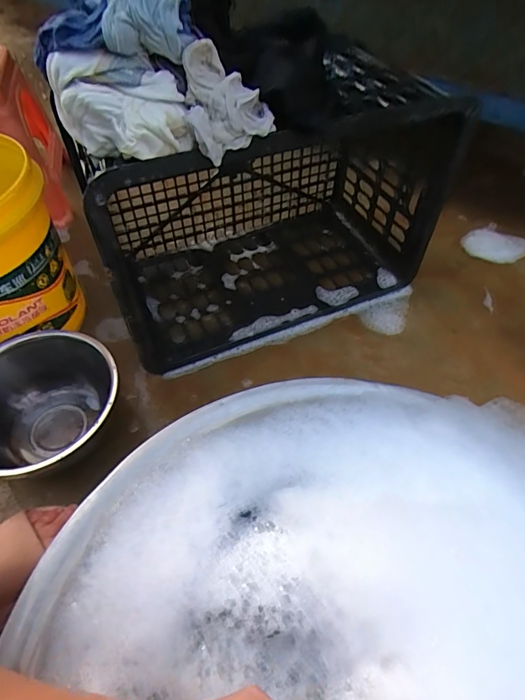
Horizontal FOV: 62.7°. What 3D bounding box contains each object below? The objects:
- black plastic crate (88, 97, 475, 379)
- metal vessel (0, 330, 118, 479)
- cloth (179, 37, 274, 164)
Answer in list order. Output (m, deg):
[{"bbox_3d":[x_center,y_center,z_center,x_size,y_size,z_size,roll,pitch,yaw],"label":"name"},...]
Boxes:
[{"bbox_3d":[0.008,-0.220,0.662,0.507,0.326,0.268,-17,57,-17],"label":"black plastic crate"},{"bbox_3d":[-0.292,0.080,0.577,0.196,0.101,0.206,-1,54,1],"label":"metal vessel"},{"bbox_3d":[-0.031,-0.238,0.414,0.081,0.078,0.071,-1,54,0],"label":"cloth"}]

